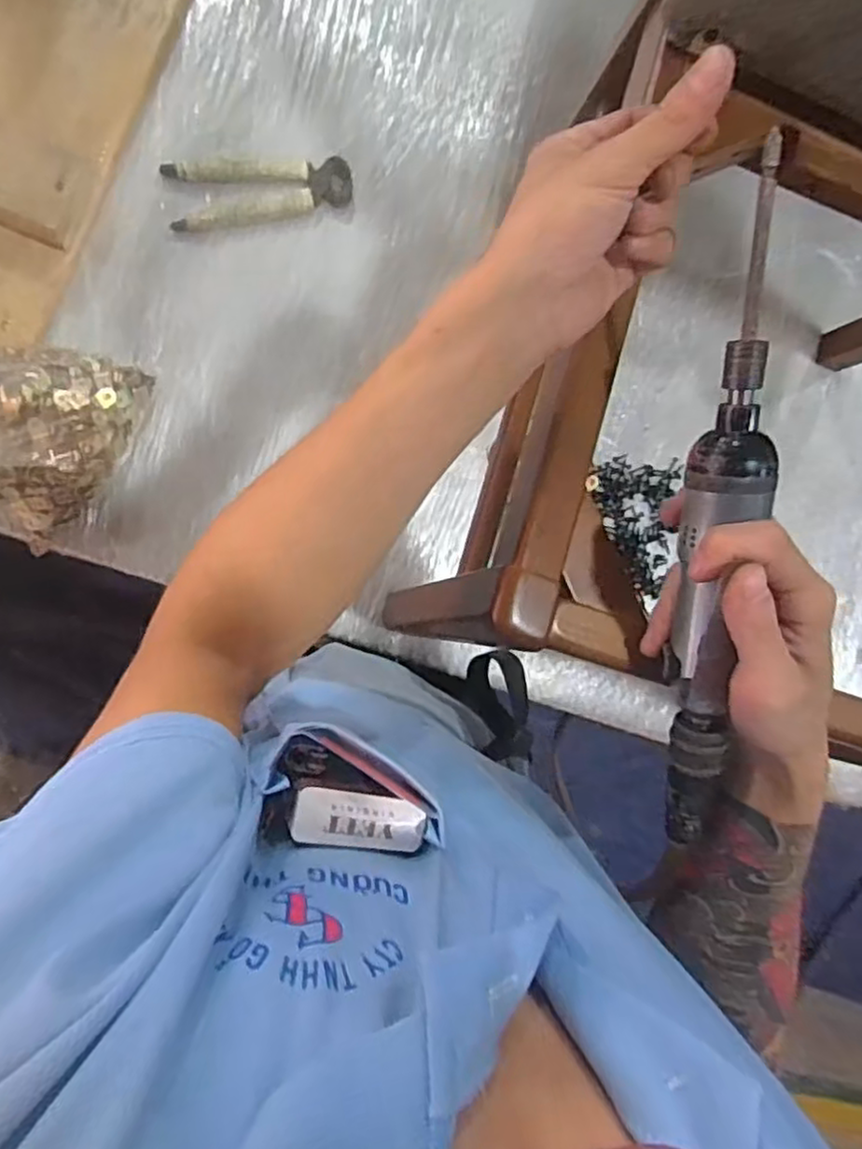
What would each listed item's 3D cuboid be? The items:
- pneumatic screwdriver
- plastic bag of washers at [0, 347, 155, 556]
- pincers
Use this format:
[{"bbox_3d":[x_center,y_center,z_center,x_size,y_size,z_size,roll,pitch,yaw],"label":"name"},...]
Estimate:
[{"bbox_3d":[0.142,-0.012,0.325,0.036,0.038,0.332,-3,108,-9],"label":"pneumatic screwdriver"},{"bbox_3d":[-0.431,-0.132,0.677,0.257,0.078,0.198,8,87,-9],"label":"plastic bag of washers"},{"bbox_3d":[-0.184,-0.417,0.749,0.194,0.019,0.067,-10,90,-9],"label":"pincers"}]

